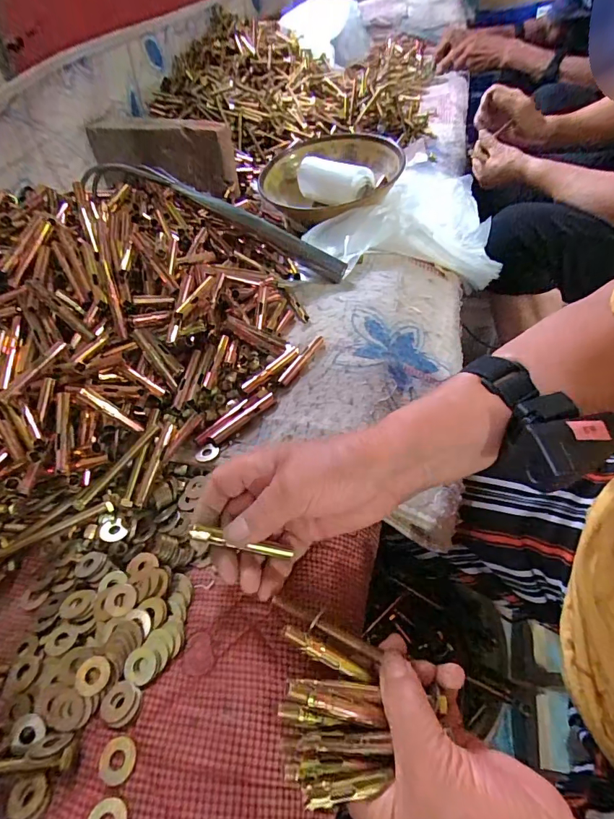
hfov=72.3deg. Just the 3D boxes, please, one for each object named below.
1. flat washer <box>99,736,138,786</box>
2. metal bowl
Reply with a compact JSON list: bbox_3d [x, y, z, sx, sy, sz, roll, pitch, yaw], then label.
[{"bbox_3d":[-0.098,0.180,0.216,0.018,0.004,0.019,-3,49,4],"label":"flat washer"},{"bbox_3d":[0.033,-0.311,0.573,0.187,0.051,0.187,-3,49,4],"label":"metal bowl"}]

